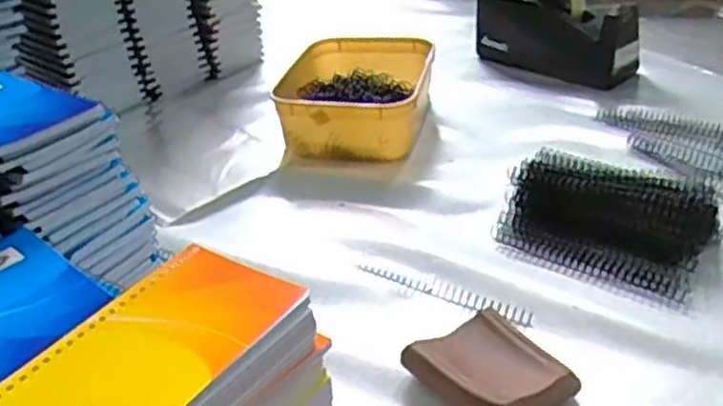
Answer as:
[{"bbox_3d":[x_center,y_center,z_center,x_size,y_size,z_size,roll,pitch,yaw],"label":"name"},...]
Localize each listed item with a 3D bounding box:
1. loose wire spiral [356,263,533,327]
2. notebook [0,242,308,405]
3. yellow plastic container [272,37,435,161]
[{"bbox_3d":[0.060,0.068,0.571,0.149,0.013,0.017,14,35,27],"label":"loose wire spiral"},{"bbox_3d":[-0.095,0.064,0.339,0.080,0.006,0.130,17,36,30],"label":"notebook"},{"bbox_3d":[-0.008,-0.124,0.840,0.166,0.063,0.204,4,32,12],"label":"yellow plastic container"}]

